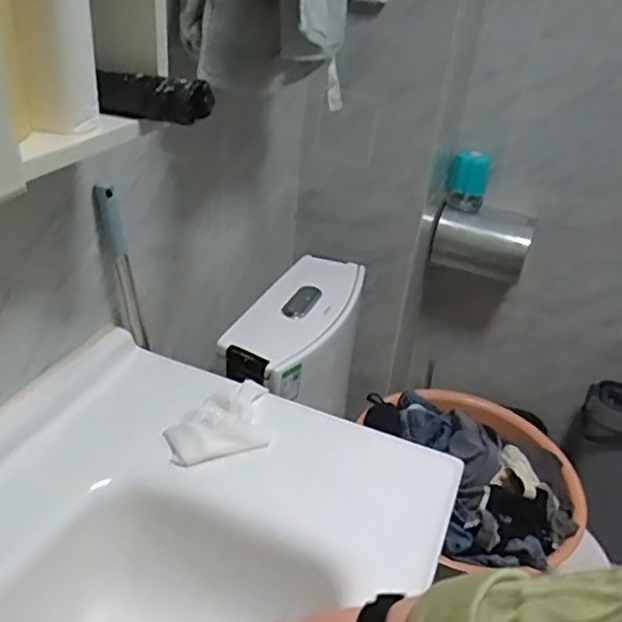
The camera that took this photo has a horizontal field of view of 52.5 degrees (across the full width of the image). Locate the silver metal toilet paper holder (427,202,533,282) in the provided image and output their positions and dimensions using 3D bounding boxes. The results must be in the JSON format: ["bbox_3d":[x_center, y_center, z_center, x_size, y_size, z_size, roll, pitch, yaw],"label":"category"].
[{"bbox_3d":[0.403,-0.173,1.496,0.218,0.126,0.139,14,33,12],"label":"silver metal toilet paper holder"}]

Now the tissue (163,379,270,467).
[{"bbox_3d":[-0.105,0.125,0.726,0.123,0.022,0.102,-8,35,-21],"label":"tissue"}]

